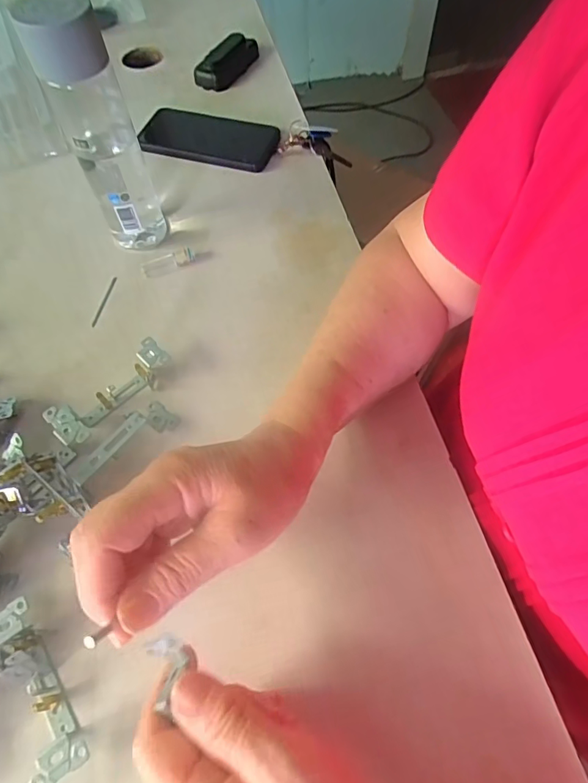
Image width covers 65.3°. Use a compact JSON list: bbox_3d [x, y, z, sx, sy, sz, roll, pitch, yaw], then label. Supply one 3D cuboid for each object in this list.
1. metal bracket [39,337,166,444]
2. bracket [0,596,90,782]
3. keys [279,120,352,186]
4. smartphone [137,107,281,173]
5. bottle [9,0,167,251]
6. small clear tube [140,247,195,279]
[{"bbox_3d":[-0.148,0.002,0.381,0.040,0.024,0.104,40,70,20],"label":"metal bracket"},{"bbox_3d":[-0.160,0.184,0.285,0.029,0.026,0.103,-34,66,-15],"label":"bracket"},{"bbox_3d":[0.036,-0.297,0.570,0.052,0.107,0.028,-43,60,30],"label":"keys"},{"bbox_3d":[-0.107,-0.310,0.555,0.170,0.011,0.082,15,63,9],"label":"smartphone"},{"bbox_3d":[-0.162,-0.216,0.396,0.057,0.205,0.063,-25,64,-12],"label":"bottle"},{"bbox_3d":[-0.127,-0.131,0.463,0.053,0.010,0.019,-21,63,-9],"label":"small clear tube"}]

